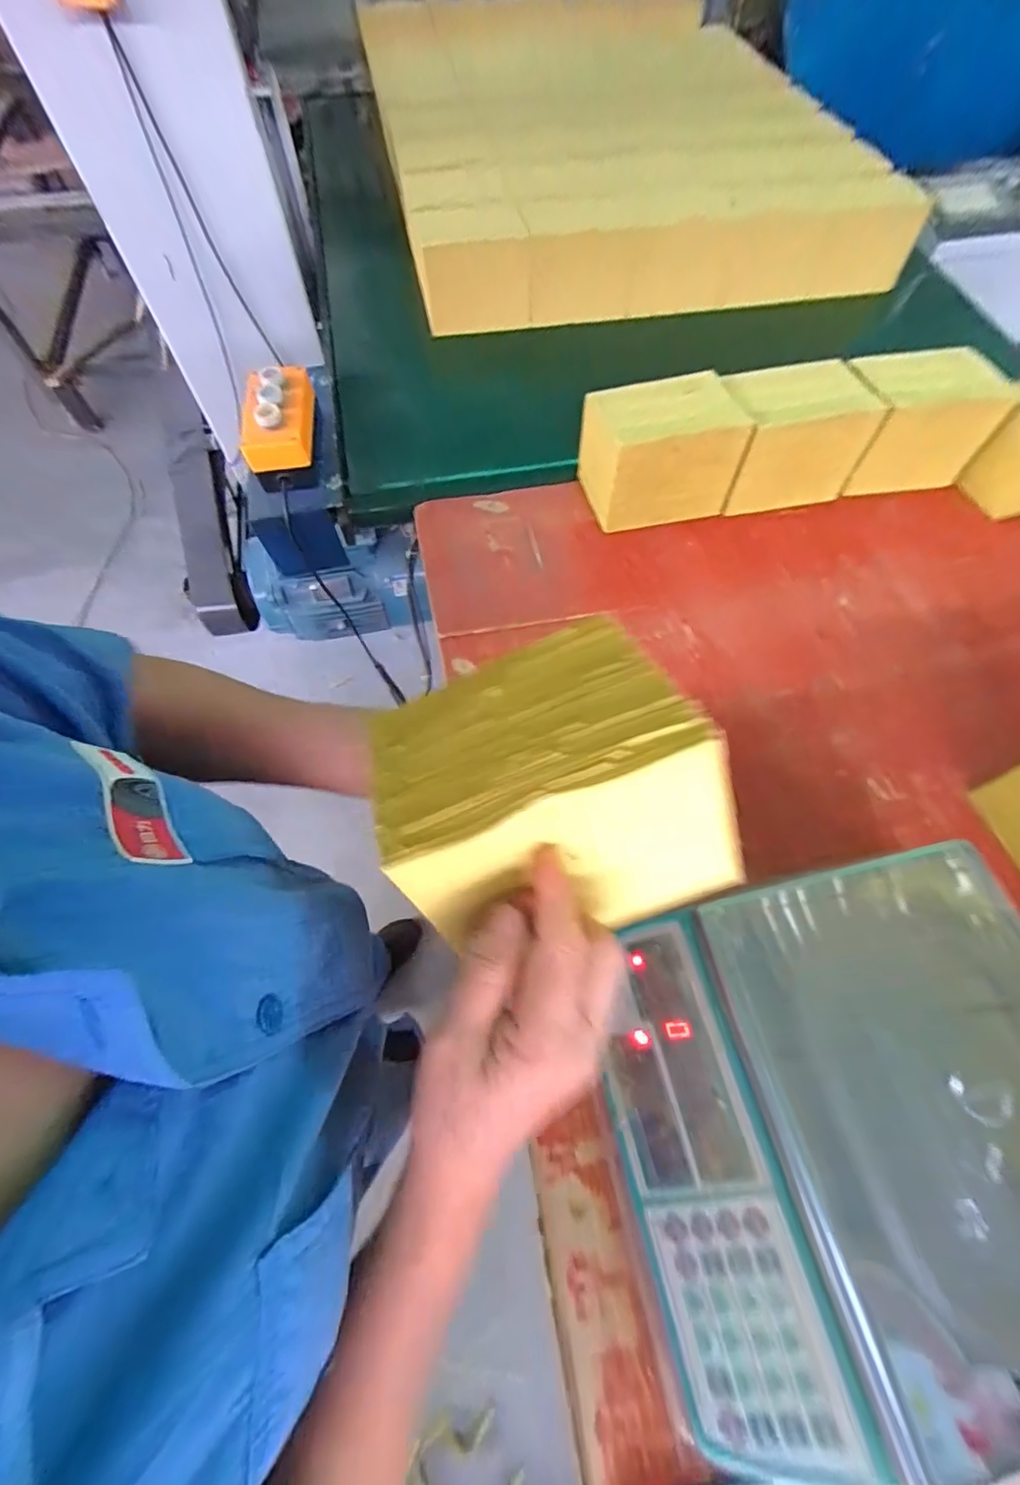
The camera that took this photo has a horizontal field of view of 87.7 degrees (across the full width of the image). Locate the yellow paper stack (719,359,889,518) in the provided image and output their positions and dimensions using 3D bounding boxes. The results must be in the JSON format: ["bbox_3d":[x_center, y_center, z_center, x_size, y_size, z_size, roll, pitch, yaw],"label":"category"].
[{"bbox_3d":[0.347,-0.388,0.669,0.163,0.125,0.116,-13,65,-7],"label":"yellow paper stack"}]

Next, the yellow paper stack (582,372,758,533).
[{"bbox_3d":[0.184,-0.361,0.664,0.163,0.116,0.128,-11,65,-6],"label":"yellow paper stack"}]

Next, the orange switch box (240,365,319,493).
[{"bbox_3d":[-0.285,-0.402,0.676,0.079,0.081,0.132,-3,64,-2],"label":"orange switch box"}]

